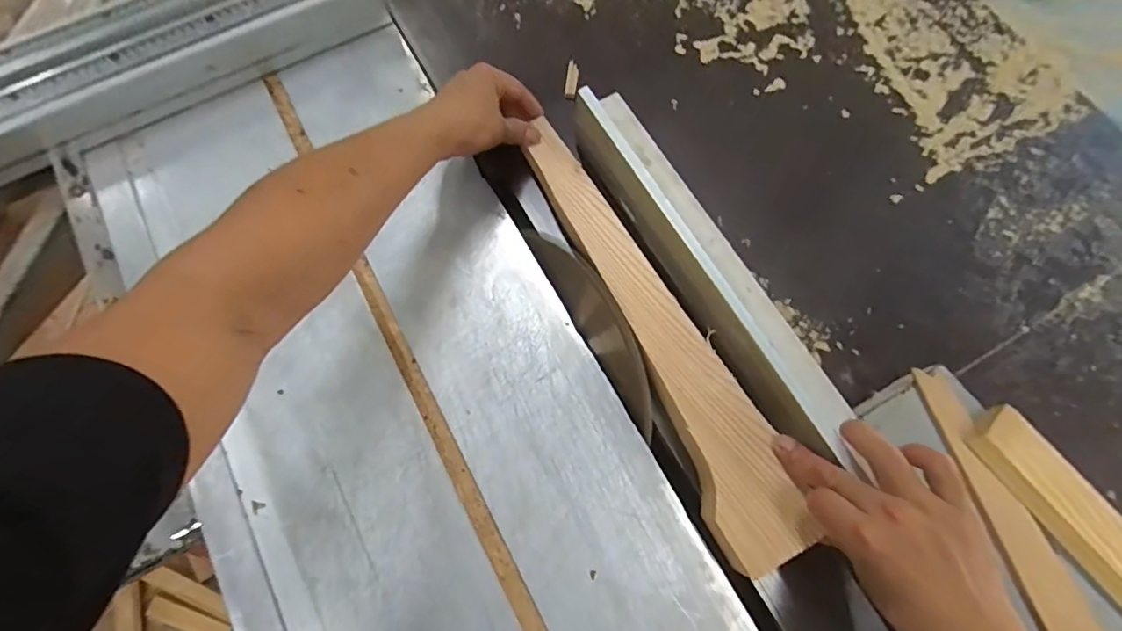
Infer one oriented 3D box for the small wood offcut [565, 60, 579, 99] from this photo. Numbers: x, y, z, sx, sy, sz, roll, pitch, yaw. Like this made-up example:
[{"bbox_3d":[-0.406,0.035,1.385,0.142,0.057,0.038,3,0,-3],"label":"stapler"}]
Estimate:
[{"bbox_3d":[0.013,-0.270,0.581,0.013,0.004,0.050,7,73,3],"label":"small wood offcut"}]

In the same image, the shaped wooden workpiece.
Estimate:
[{"bbox_3d":[0.080,0.002,0.454,0.078,0.017,0.424,-25,72,-7],"label":"shaped wooden workpiece"}]

